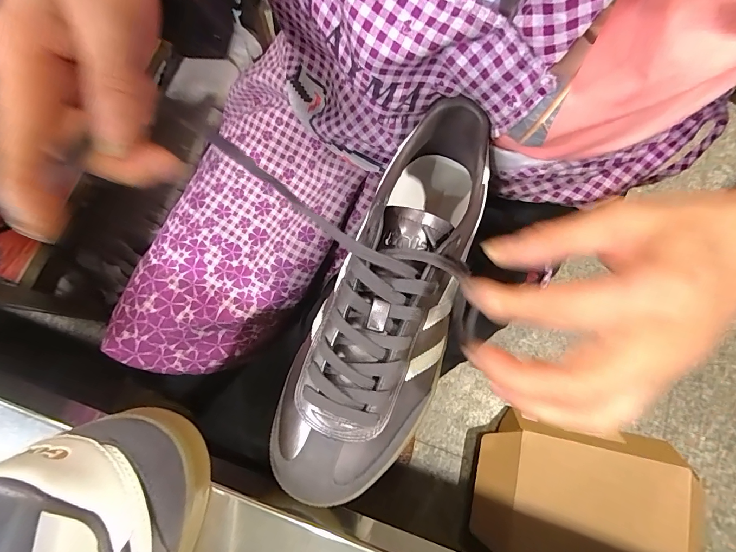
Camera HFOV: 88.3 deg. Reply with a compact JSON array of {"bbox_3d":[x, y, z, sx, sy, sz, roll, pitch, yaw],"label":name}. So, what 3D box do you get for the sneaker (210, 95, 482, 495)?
[{"bbox_3d":[0.019,0.016,0.242,0.082,0.077,0.248,23,76,6],"label":"sneaker"}]

